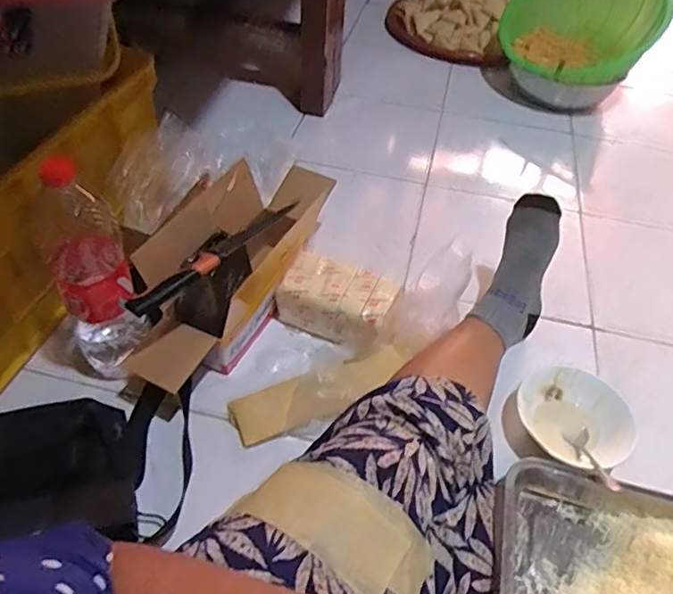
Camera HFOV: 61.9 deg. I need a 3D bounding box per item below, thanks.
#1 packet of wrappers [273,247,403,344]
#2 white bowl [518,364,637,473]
[{"bbox_3d":[0.002,0.008,0.827,0.158,0.078,0.111,29,52,21],"label":"packet of wrappers"},{"bbox_3d":[0.305,0.161,0.731,0.138,0.058,0.135,2,48,-2],"label":"white bowl"}]

